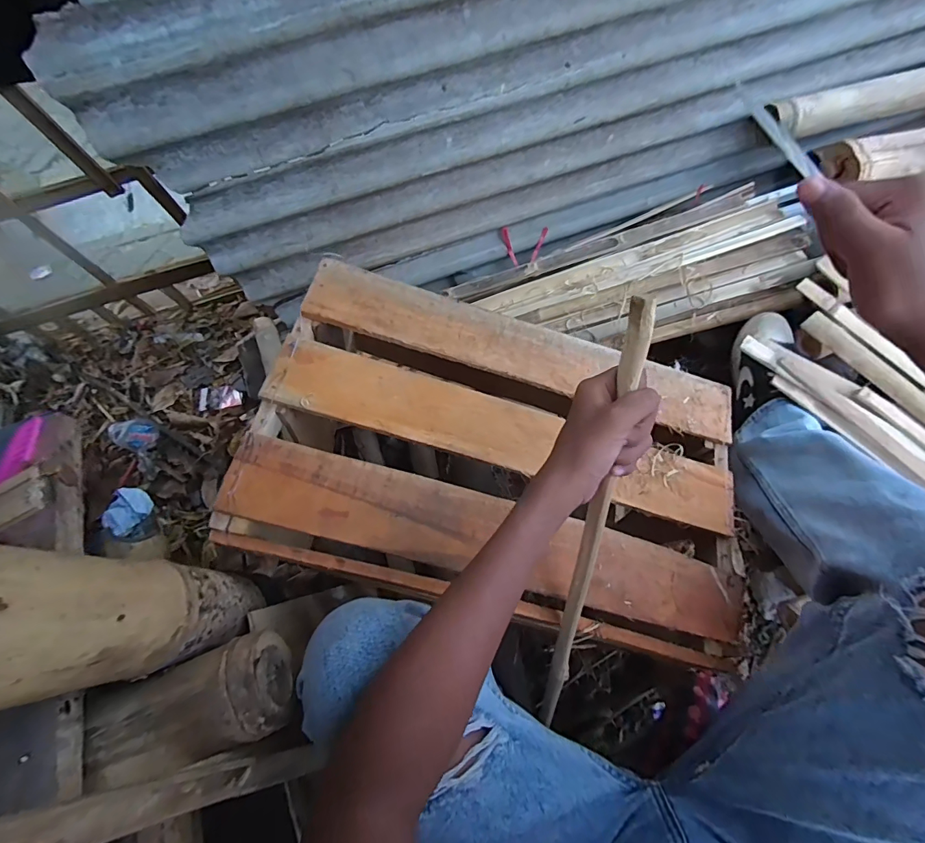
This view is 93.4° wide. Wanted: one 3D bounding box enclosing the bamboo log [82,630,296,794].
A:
[{"bbox_3d":[-0.216,0.231,0.356,0.131,0.062,0.076,-17,71,-4],"label":"bamboo log"}]

